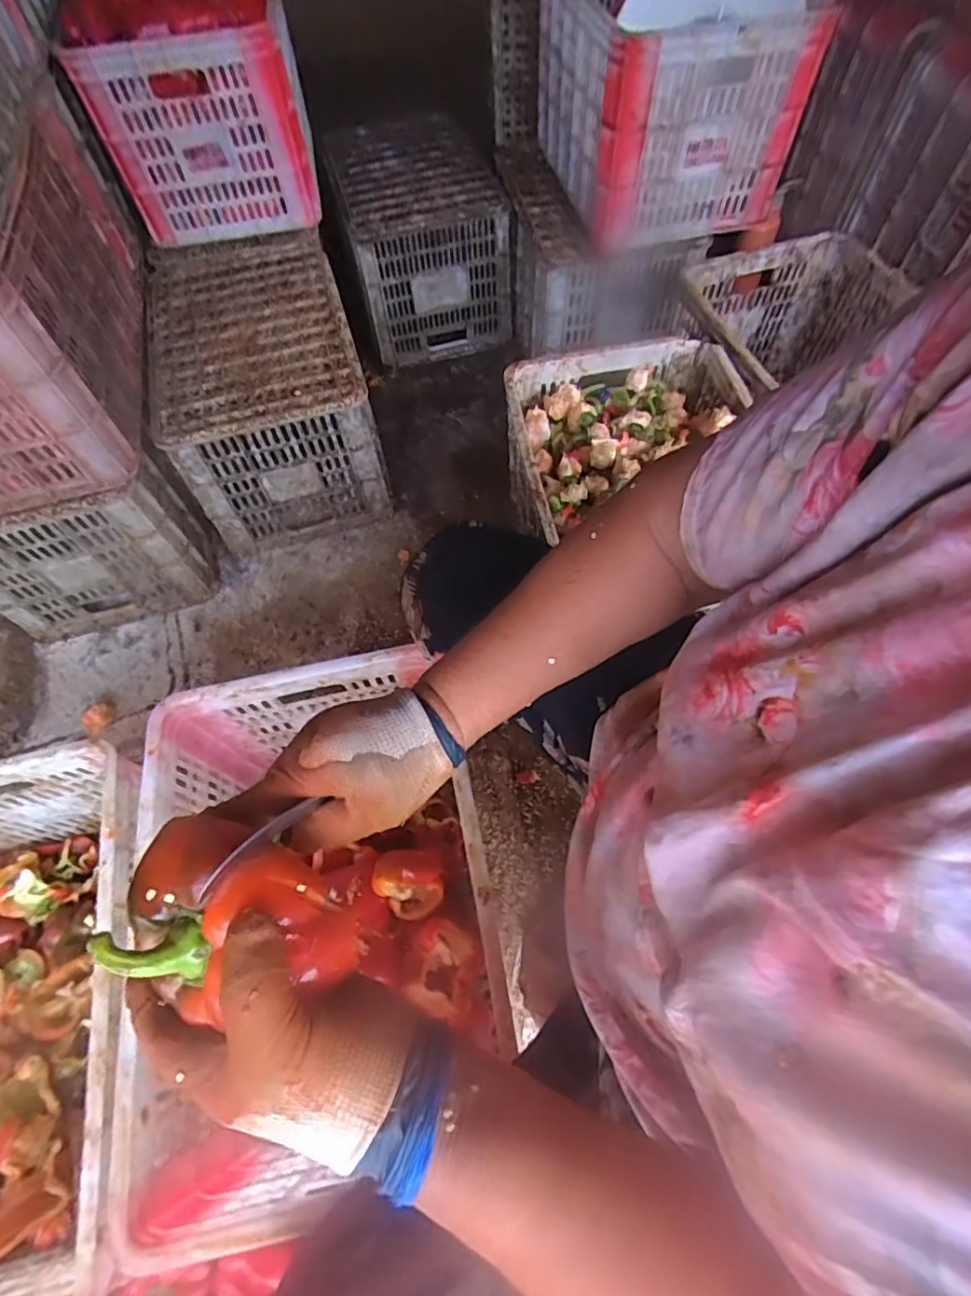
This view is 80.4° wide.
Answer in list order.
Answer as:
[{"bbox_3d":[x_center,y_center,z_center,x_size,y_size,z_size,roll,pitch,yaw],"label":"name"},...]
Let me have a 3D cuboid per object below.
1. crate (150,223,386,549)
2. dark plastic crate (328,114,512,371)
[{"bbox_3d":[-0.429,-0.530,1.145,0.338,0.262,0.567,-16,62,-6],"label":"crate"},{"bbox_3d":[-0.152,-0.977,1.369,0.326,0.320,0.473,-14,62,-5],"label":"dark plastic crate"}]

